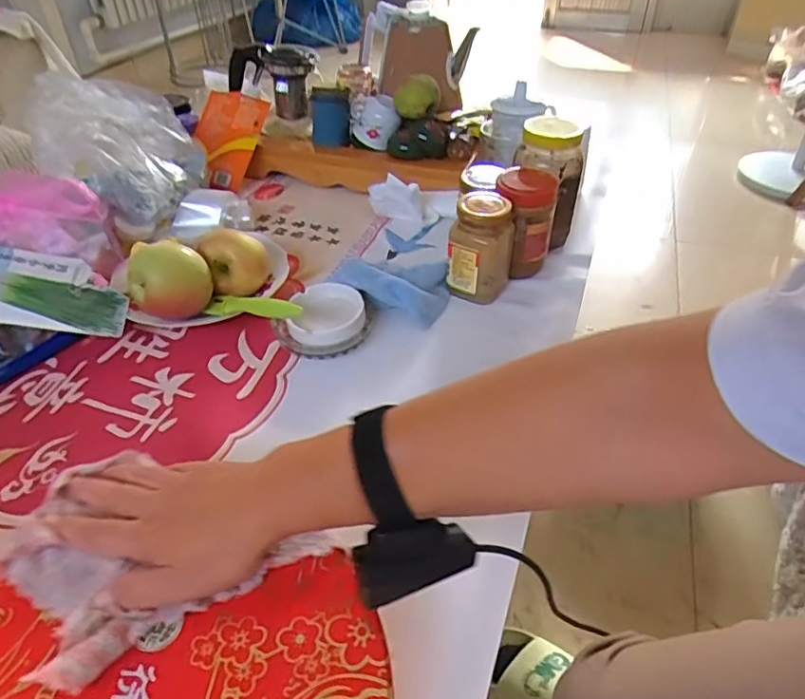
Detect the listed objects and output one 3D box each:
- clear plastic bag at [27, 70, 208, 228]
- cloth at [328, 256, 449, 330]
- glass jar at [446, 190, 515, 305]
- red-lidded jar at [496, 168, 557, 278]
[{"bbox_3d":[-0.367,-0.263,0.746,0.179,0.121,0.165,8,42,10],"label":"clear plastic bag"},{"bbox_3d":[-0.007,-0.078,0.677,0.117,0.064,0.092,15,44,17],"label":"cloth"},{"bbox_3d":[0.089,-0.116,0.666,0.068,0.112,0.068,0,41,0],"label":"glass jar"},{"bbox_3d":[0.145,-0.152,0.704,0.066,0.115,0.073,8,42,9],"label":"red-lidded jar"}]

